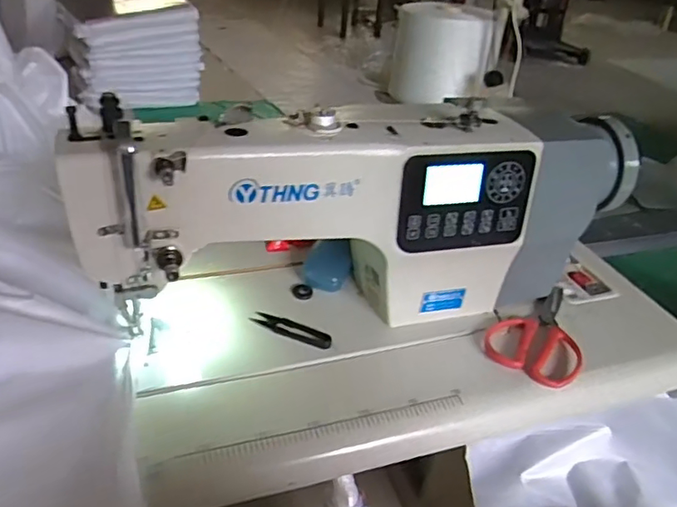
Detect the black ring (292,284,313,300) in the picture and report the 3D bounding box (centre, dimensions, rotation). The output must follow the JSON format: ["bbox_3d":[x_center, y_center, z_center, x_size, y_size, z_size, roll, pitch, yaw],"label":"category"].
[{"bbox_3d":[-0.044,0.047,0.696,0.025,0.009,0.022,3,34,-6],"label":"black ring"}]

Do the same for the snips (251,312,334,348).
[{"bbox_3d":[-0.052,0.085,0.636,0.095,0.008,0.022,17,35,15],"label":"snips"}]

